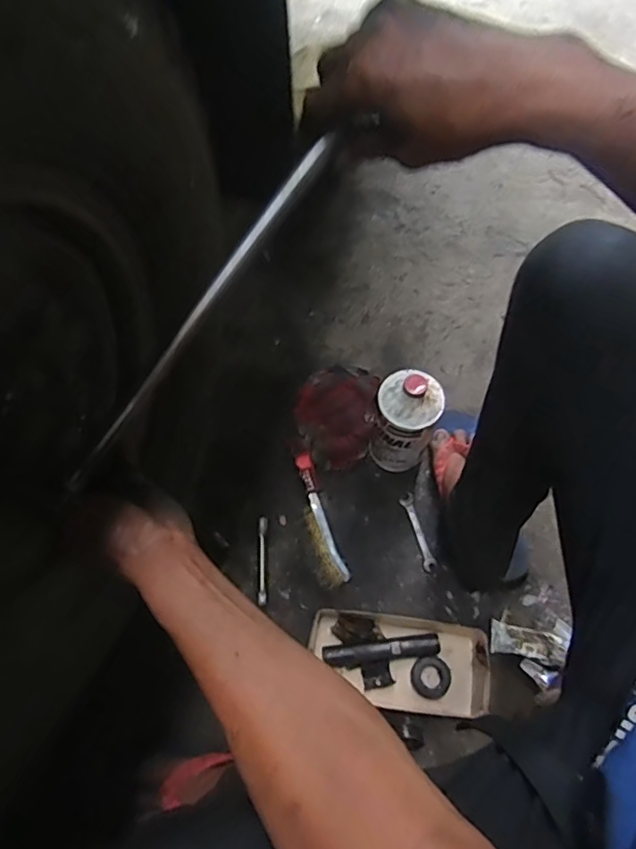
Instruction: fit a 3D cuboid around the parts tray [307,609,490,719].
[{"bbox_3d":[0.107,0.316,0.740,0.232,0.048,0.114,7,65,3],"label":"parts tray"}]

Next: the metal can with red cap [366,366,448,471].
[{"bbox_3d":[0.121,-0.002,0.790,0.087,0.211,0.086,0,65,0],"label":"metal can with red cap"}]

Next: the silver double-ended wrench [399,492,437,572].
[{"bbox_3d":[0.152,0.163,0.835,0.022,0.006,0.118,-13,67,-7],"label":"silver double-ended wrench"}]

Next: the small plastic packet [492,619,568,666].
[{"bbox_3d":[0.288,0.298,0.751,0.098,0.008,0.040,9,61,10],"label":"small plastic packet"}]

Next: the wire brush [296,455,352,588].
[{"bbox_3d":[-0.004,0.141,0.826,0.043,0.019,0.203,-16,66,-7],"label":"wire brush"}]

